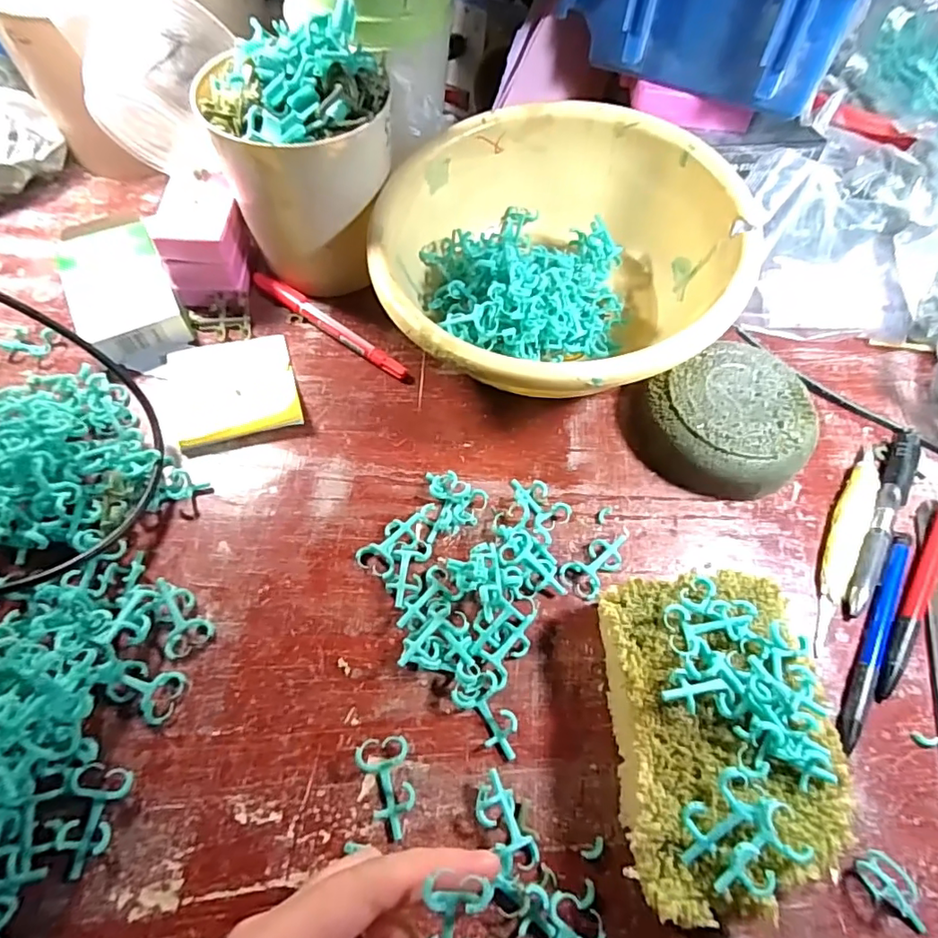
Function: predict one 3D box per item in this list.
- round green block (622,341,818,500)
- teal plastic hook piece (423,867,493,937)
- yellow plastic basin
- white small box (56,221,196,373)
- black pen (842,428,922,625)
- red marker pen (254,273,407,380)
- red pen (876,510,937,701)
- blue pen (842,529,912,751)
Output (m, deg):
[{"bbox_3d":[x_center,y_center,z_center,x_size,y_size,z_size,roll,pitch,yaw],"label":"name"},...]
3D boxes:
[{"bbox_3d":[0.158,-0.028,0.348,0.100,0.036,0.093,2,61,-3],"label":"round green block"},{"bbox_3d":[-0.005,0.161,0.195,0.022,0.008,0.035,11,90,-17],"label":"teal plastic hook piece"},{"bbox_3d":[0.052,-0.131,0.364,0.219,0.098,0.216,2,61,-3],"label":"yellow plastic basin"},{"bbox_3d":[-0.233,-0.119,0.377,0.059,0.027,0.112,-24,65,-16],"label":"white small box"},{"bbox_3d":[0.251,0.028,0.335,0.017,0.010,0.144,31,63,13],"label":"black pen"},{"bbox_3d":[-0.099,-0.102,0.392,0.139,0.010,0.014,34,64,15],"label":"red marker pen"},{"bbox_3d":[0.254,0.067,0.312,0.012,0.012,0.141,33,64,14],"label":"red pen"},{"bbox_3d":[0.220,0.088,0.300,0.011,0.006,0.133,31,63,13],"label":"blue pen"}]

